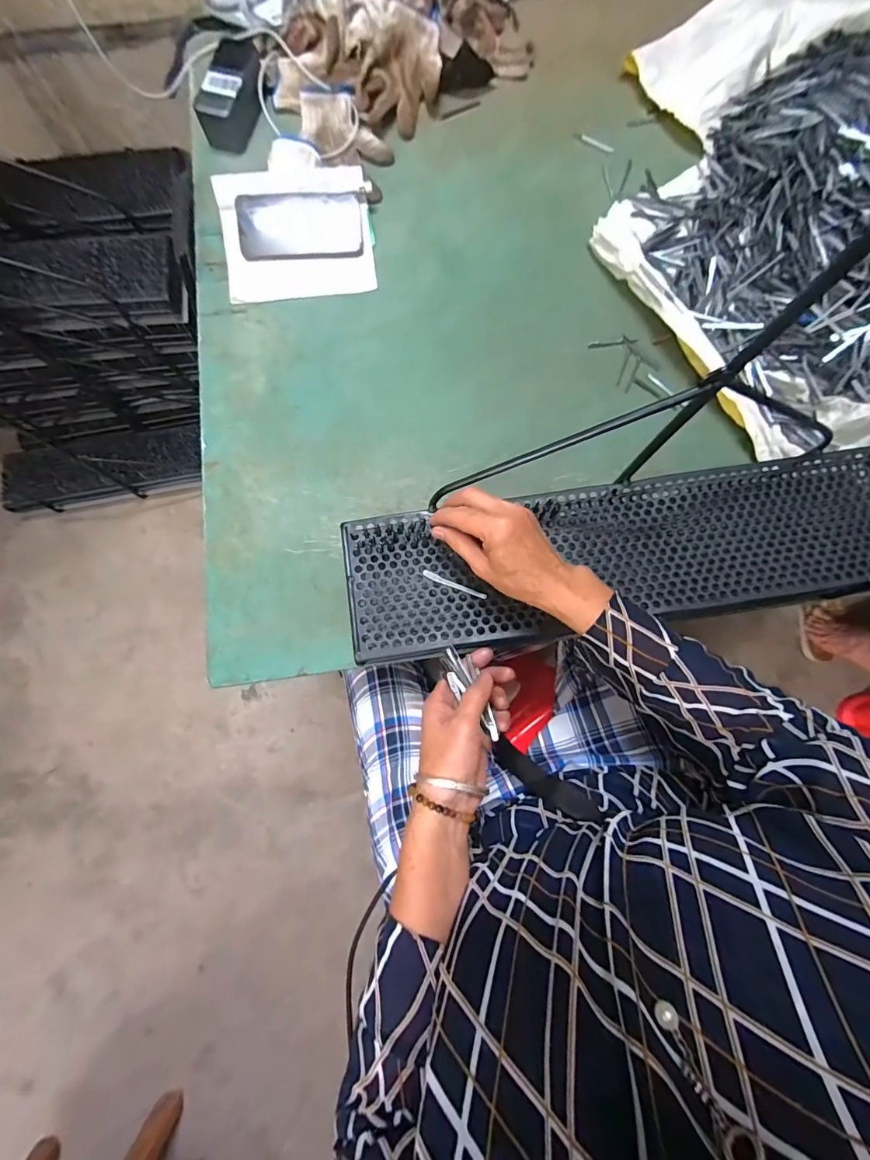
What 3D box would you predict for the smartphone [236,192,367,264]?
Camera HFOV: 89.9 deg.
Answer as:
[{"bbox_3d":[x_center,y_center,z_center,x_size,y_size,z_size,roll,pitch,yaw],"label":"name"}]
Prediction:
[{"bbox_3d":[-0.182,-0.480,0.591,0.163,0.006,0.081,-5,96,-4],"label":"smartphone"}]

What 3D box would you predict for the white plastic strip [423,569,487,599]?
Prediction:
[{"bbox_3d":[0.019,0.005,0.432,0.066,0.004,0.007,23,80,5],"label":"white plastic strip"}]

